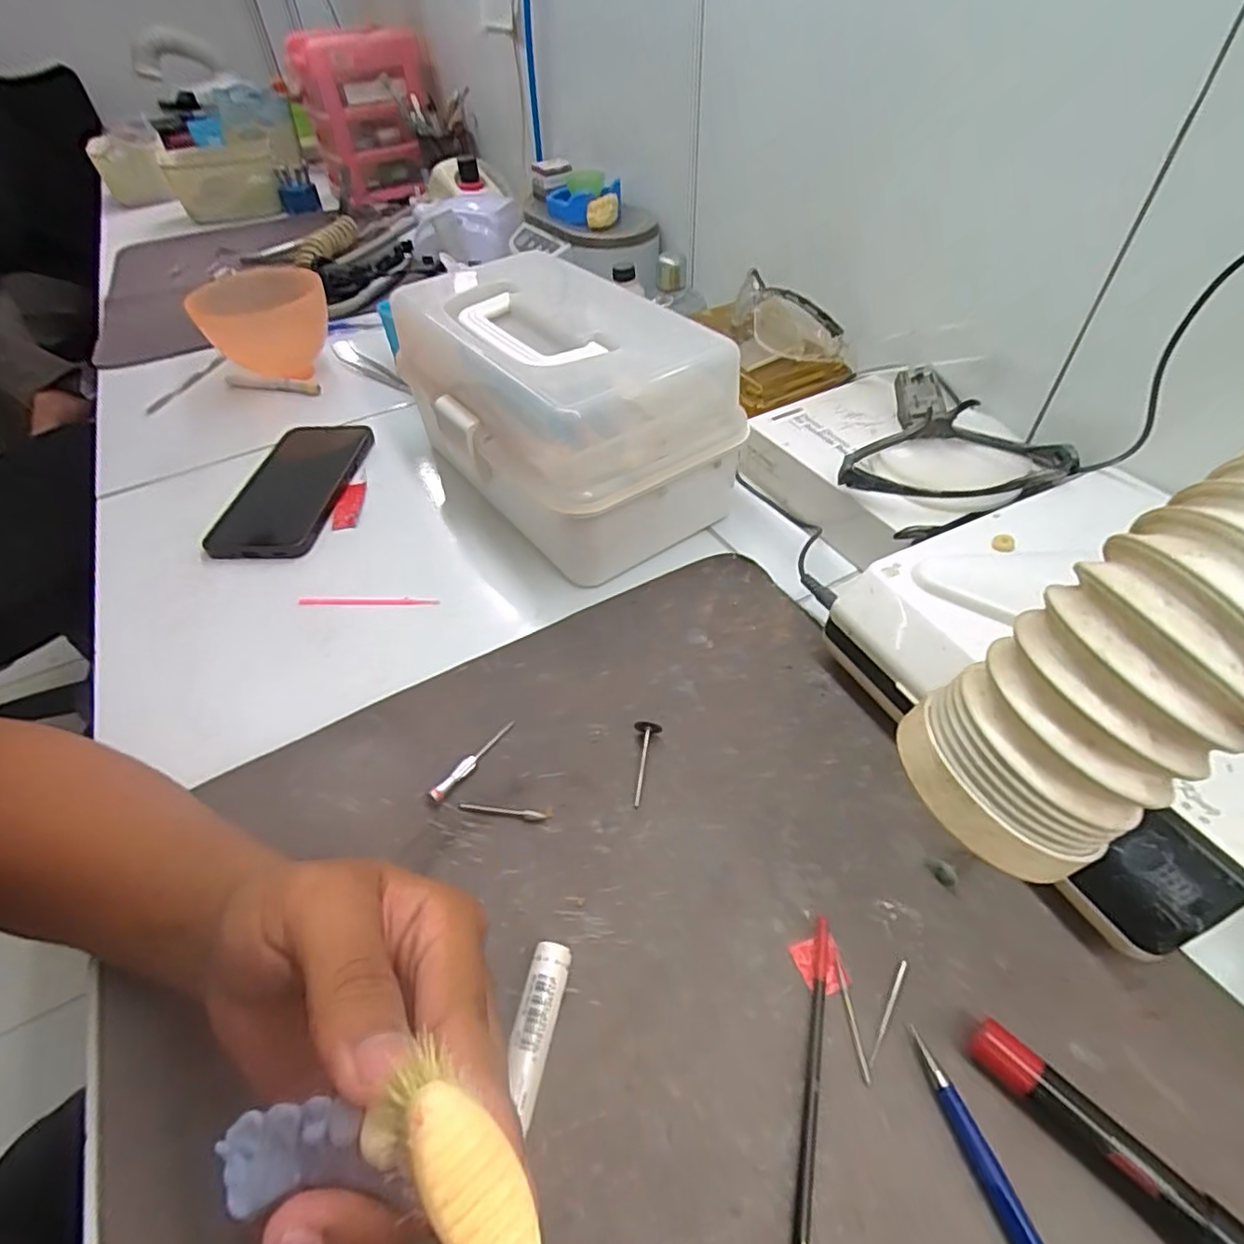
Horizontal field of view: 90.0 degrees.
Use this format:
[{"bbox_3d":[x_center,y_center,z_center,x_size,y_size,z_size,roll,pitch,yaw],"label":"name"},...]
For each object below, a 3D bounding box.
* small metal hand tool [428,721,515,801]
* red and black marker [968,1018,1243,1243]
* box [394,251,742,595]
[{"bbox_3d":[-0.078,0.072,0.328,0.007,0.008,0.057,28,55,26],"label":"small metal hand tool"},{"bbox_3d":[0.169,0.183,0.204,0.017,0.017,0.108,-36,54,-26],"label":"red and black marker"},{"bbox_3d":[-0.050,-0.151,0.454,0.141,0.132,0.245,-33,53,-24],"label":"box"}]

